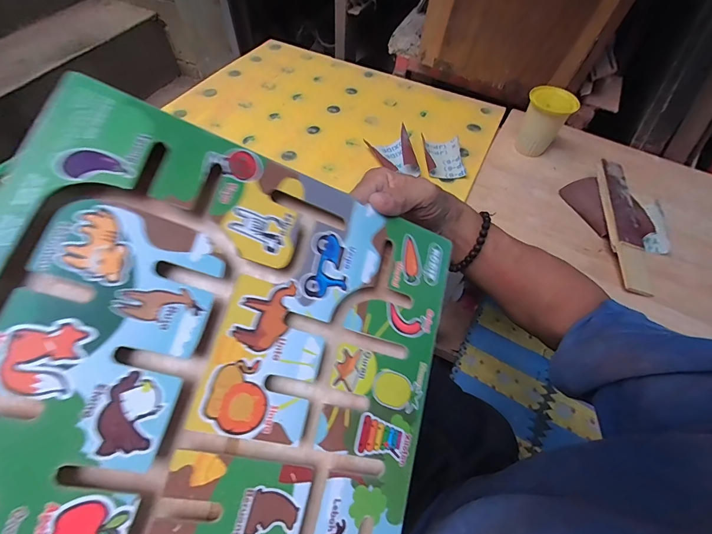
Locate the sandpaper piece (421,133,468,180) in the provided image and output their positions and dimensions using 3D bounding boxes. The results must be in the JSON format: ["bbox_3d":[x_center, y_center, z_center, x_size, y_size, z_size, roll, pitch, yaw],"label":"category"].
[{"bbox_3d":[0.156,-0.198,0.626,0.074,0.026,0.099,4,60,0],"label":"sandpaper piece"}]

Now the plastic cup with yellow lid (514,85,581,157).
[{"bbox_3d":[0.325,-0.253,0.614,0.075,0.100,0.069,1,60,-2],"label":"plastic cup with yellow lid"}]

